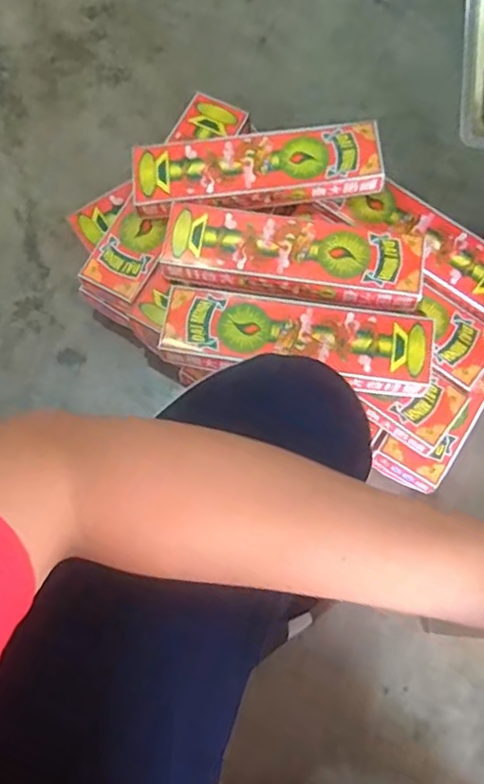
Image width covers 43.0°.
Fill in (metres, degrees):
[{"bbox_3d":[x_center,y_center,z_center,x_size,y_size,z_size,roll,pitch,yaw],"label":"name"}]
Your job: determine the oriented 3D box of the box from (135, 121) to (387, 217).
[{"bbox_3d":[0.016,-0.286,0.773,0.307,0.035,0.102,-5,73,0],"label":"box"}]

